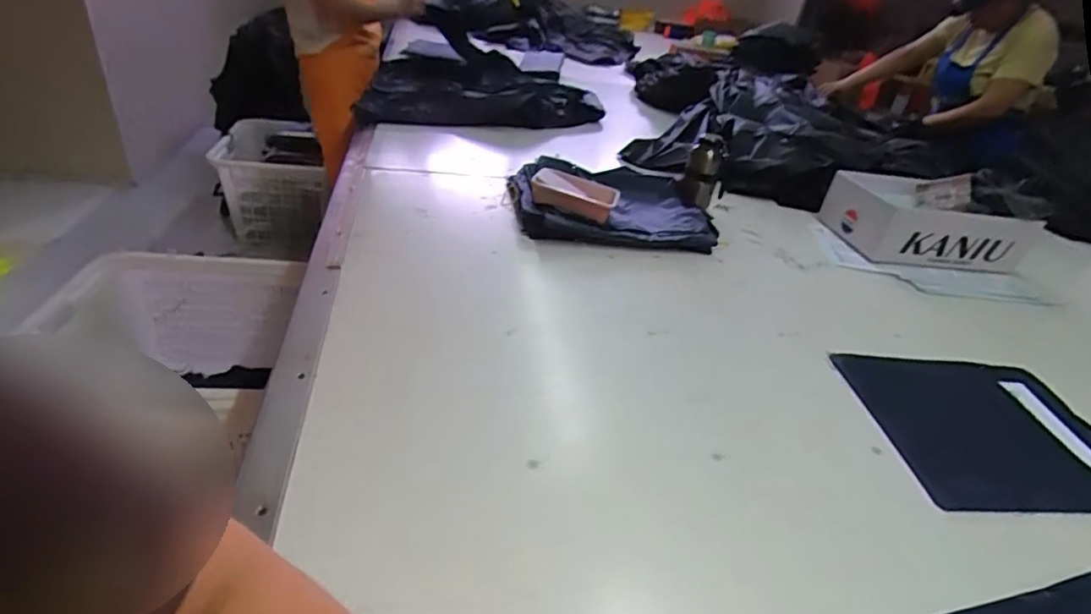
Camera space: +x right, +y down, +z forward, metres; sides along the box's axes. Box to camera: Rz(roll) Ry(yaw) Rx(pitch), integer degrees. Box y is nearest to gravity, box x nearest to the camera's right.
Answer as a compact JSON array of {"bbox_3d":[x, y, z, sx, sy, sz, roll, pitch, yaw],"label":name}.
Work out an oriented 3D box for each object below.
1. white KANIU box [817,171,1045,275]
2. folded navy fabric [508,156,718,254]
[{"bbox_3d":[0.854,-0.194,1.257,0.371,0.110,0.243,8,34,-2],"label":"white KANIU box"},{"bbox_3d":[0.136,-0.234,1.190,0.412,0.068,0.342,5,34,-7],"label":"folded navy fabric"}]

